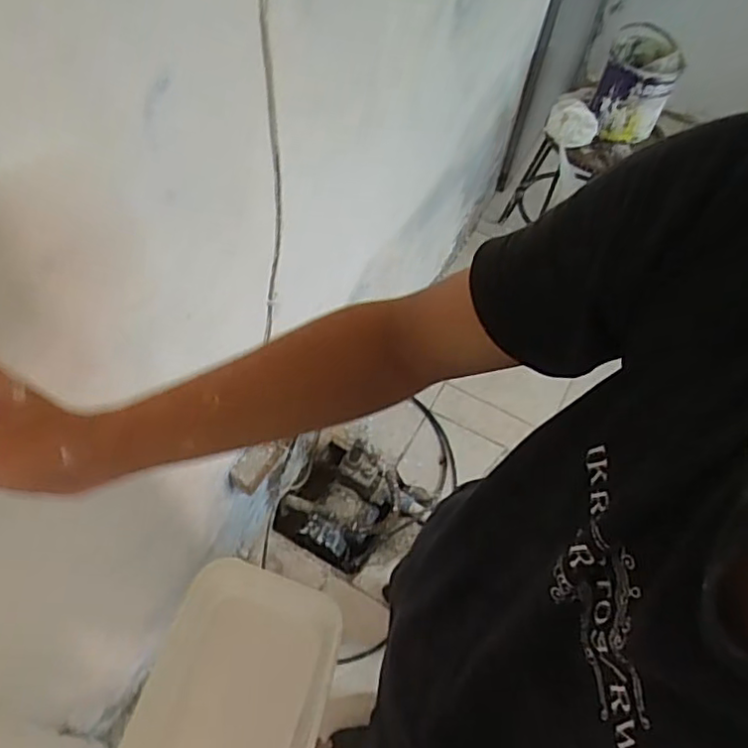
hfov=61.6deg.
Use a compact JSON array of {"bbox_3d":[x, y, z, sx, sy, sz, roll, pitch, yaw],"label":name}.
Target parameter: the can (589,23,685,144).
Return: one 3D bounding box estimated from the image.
[{"bbox_3d":[0.637,-0.707,1.528,0.171,0.188,0.213,20,59,12],"label":"can"}]

